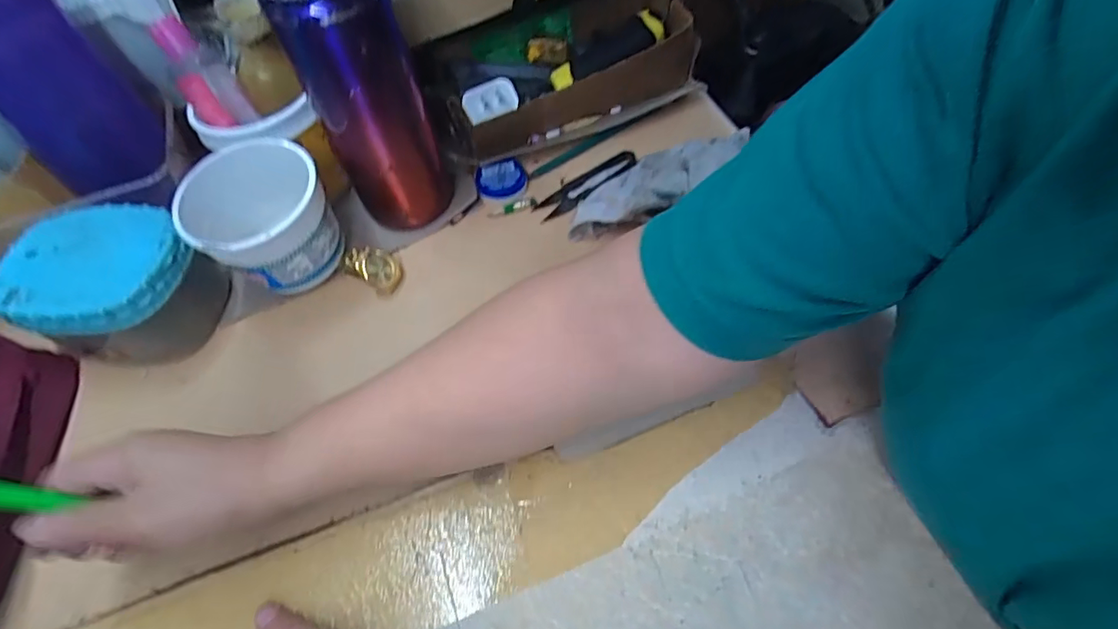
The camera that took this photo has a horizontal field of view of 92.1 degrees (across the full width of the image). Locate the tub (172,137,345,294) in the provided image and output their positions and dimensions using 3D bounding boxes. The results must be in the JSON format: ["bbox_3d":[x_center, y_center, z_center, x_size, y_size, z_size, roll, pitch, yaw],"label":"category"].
[{"bbox_3d":[-0.206,-0.063,0.387,0.087,0.087,0.090,-2,57,3],"label":"tub"}]

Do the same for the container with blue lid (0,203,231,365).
[{"bbox_3d":[-0.298,-0.015,0.373,0.120,0.071,0.099,15,59,14],"label":"container with blue lid"}]

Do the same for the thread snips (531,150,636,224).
[{"bbox_3d":[0.023,-0.108,0.445,0.097,0.009,0.023,-31,60,-15],"label":"thread snips"}]

